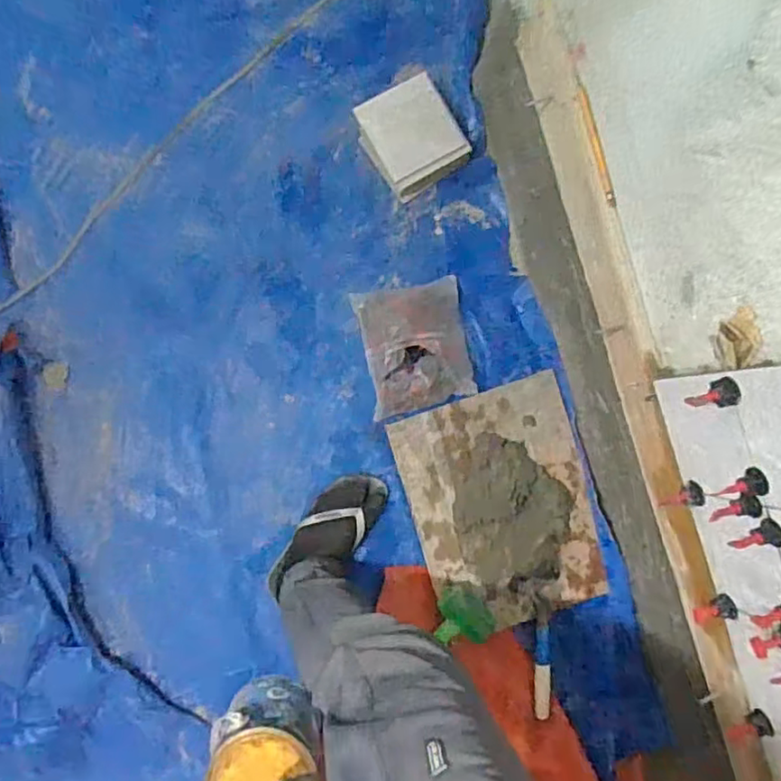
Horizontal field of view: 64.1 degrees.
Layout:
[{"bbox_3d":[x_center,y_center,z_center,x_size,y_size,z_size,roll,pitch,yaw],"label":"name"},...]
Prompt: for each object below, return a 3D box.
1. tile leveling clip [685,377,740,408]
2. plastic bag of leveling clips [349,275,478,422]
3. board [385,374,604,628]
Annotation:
[{"bbox_3d":[0.353,0.004,0.682,0.043,0.034,0.031,-7,88,-6],"label":"tile leveling clip"},{"bbox_3d":[0.050,-0.081,1.158,0.189,0.057,0.227,-11,89,-5],"label":"plastic bag of leveling clips"},{"bbox_3d":[0.210,0.219,1.160,0.322,0.056,0.427,-16,89,-5],"label":"board"}]

